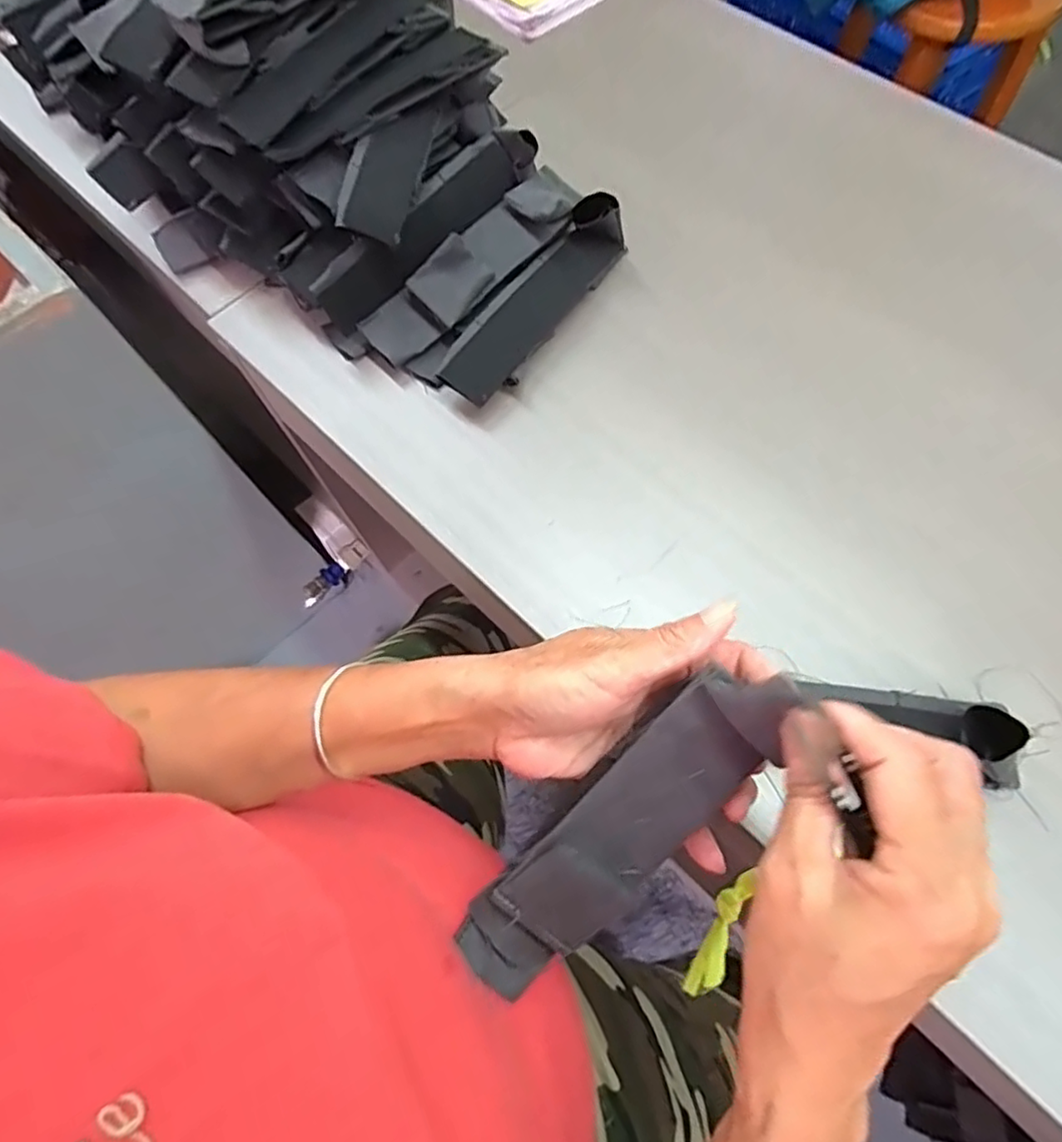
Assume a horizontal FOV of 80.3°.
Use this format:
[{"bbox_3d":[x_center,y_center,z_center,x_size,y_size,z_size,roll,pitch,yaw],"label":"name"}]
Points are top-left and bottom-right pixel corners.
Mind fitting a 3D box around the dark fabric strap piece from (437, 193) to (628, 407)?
[{"bbox_3d":[0.002,-0.205,0.474,0.046,0.045,0.189,31,73,13],"label":"dark fabric strap piece"}]

